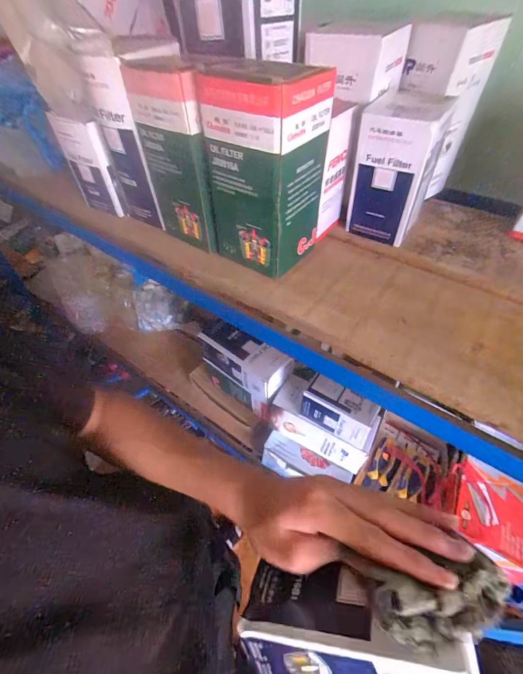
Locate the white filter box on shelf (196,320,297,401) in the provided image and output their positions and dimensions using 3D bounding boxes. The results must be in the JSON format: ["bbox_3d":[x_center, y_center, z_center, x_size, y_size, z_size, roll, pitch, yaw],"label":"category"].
[{"bbox_3d":[-0.045,0.048,0.719,0.221,0.096,0.090,29,55,23],"label":"white filter box on shelf"}]

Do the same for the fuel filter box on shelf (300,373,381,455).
[{"bbox_3d":[0.154,0.148,0.591,0.146,0.091,0.059,29,56,23],"label":"fuel filter box on shelf"}]

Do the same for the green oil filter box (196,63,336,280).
[{"bbox_3d":[0.005,-0.191,0.361,0.105,0.197,0.097,29,55,23],"label":"green oil filter box"}]

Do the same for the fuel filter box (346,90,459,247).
[{"bbox_3d":[0.178,-0.223,0.421,0.091,0.156,0.083,26,54,21],"label":"fuel filter box"}]

